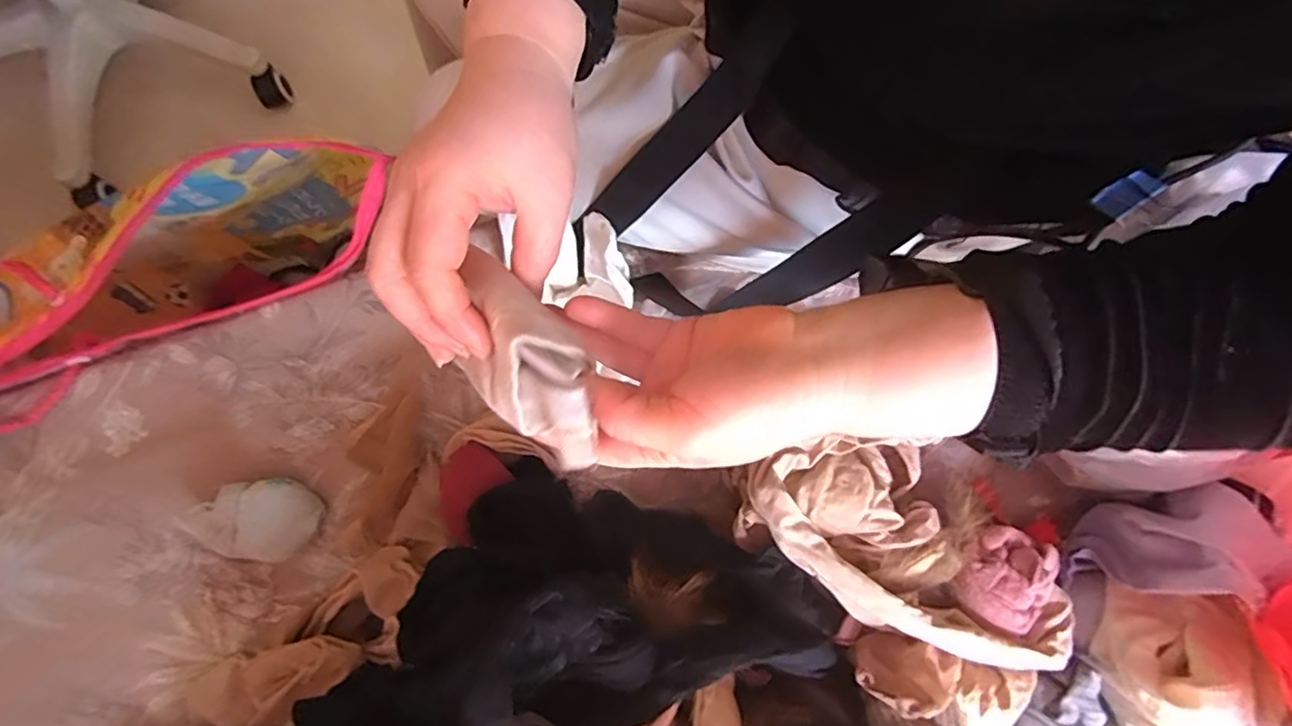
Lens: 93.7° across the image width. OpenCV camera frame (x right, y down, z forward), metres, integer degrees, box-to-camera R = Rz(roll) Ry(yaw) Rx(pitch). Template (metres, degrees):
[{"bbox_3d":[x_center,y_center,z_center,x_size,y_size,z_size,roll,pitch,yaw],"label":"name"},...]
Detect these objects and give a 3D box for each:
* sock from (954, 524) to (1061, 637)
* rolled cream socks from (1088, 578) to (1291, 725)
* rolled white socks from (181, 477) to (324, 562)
[{"bbox_3d":[0.235,0.136,0.392,0.056,0.036,0.074,42,82,8],"label":"sock"},{"bbox_3d":[0.347,0.206,0.382,0.081,0.063,0.133,-19,79,-4],"label":"rolled cream socks"},{"bbox_3d":[-0.278,0.111,0.437,0.078,0.041,0.055,5,79,1],"label":"rolled white socks"}]

